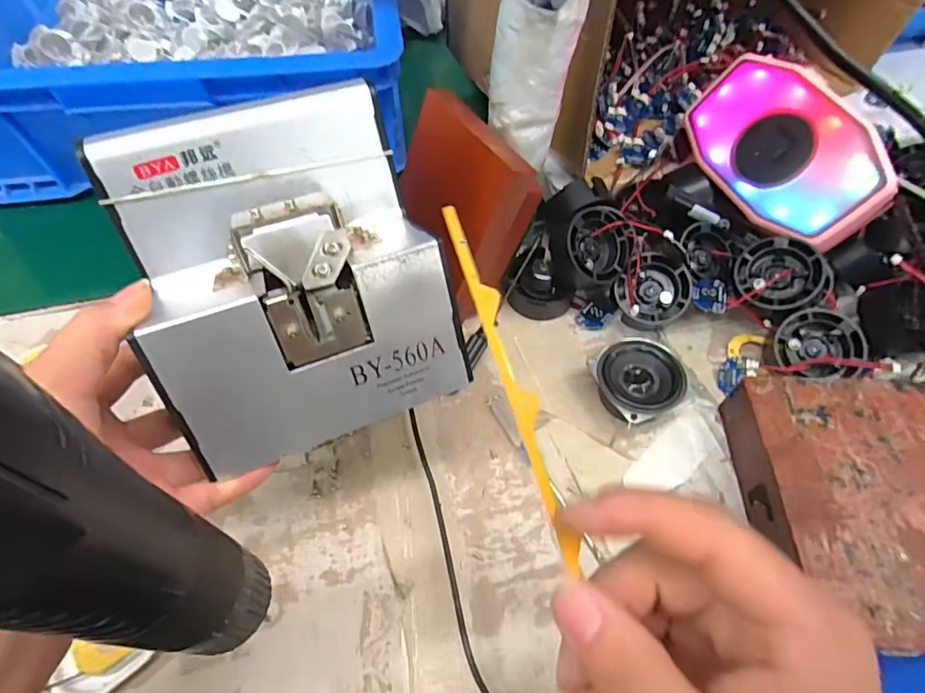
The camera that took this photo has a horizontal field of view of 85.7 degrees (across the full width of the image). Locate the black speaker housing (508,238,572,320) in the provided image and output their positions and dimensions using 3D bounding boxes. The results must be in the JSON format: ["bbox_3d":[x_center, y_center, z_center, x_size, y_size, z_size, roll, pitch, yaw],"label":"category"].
[{"bbox_3d":[0.063,-0.046,0.378,0.042,0.034,0.041,33,62,19],"label":"black speaker housing"}]

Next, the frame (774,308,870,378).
[{"bbox_3d":[0.237,-0.002,0.333,0.050,0.020,0.041,5,67,8],"label":"frame"}]

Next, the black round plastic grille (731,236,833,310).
[{"bbox_3d":[0.221,-0.049,0.349,0.055,0.027,0.055,-11,57,17],"label":"black round plastic grille"}]

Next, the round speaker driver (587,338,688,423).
[{"bbox_3d":[0.113,0.026,0.335,0.060,0.030,0.053,-26,60,-17],"label":"round speaker driver"}]

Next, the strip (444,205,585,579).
[{"bbox_3d":[0.015,0.006,0.162,0.008,0.004,0.127,-14,70,-12],"label":"strip"}]

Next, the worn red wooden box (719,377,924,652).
[{"bbox_3d":[0.235,0.091,0.285,0.128,0.054,0.143,3,56,1],"label":"worn red wooden box"}]

